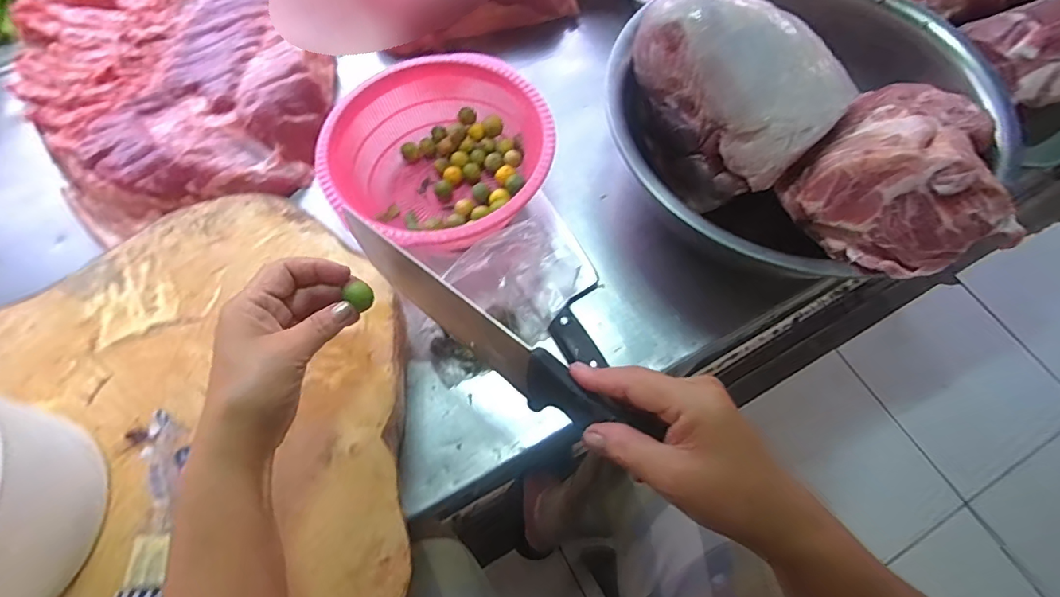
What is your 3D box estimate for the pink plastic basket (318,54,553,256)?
[{"bbox_3d":[-0.096,-0.148,0.552,0.229,0.093,0.227,1,67,-1],"label":"pink plastic basket"}]

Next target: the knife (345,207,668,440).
[{"bbox_3d":[-0.031,0.022,0.363,0.255,0.055,0.020,36,49,16],"label":"knife"}]

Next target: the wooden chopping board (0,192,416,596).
[{"bbox_3d":[-0.281,0.097,0.387,0.369,0.035,0.409,-12,68,-7],"label":"wooden chopping board"}]

